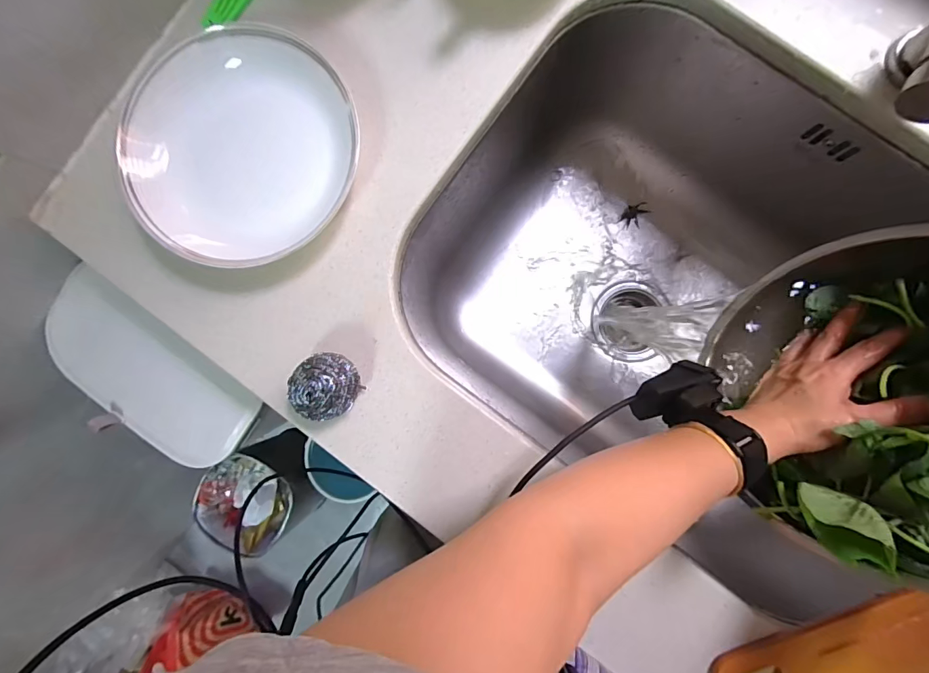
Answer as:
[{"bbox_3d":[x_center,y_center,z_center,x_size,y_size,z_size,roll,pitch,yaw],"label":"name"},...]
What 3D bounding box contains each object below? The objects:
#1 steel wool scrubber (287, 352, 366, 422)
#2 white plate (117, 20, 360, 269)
[{"bbox_3d":[-0.116,0.042,0.344,0.049,0.045,0.052,0,88,3],"label":"steel wool scrubber"},{"bbox_3d":[-0.188,-0.153,0.347,0.192,0.027,0.177,0,98,-3],"label":"white plate"}]

